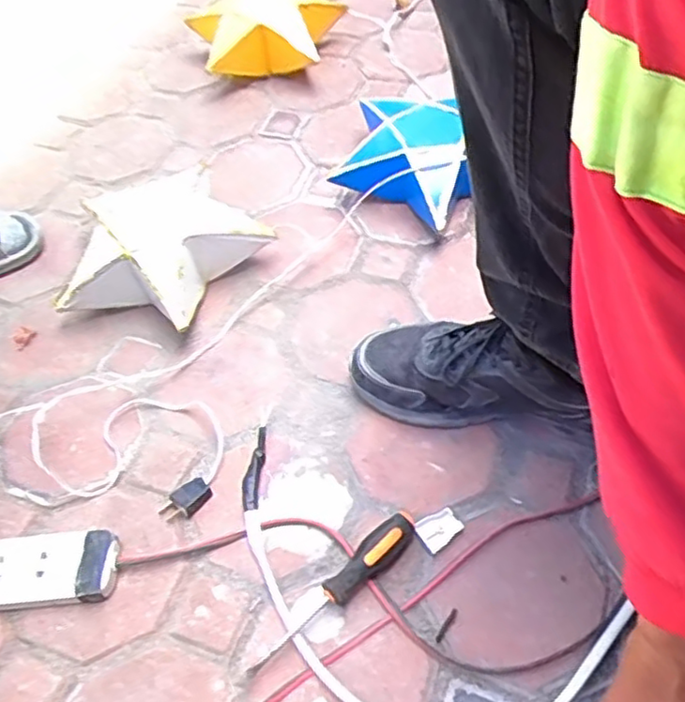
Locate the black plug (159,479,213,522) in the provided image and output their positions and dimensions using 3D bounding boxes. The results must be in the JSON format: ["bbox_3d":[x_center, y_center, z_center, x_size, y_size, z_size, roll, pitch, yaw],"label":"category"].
[{"bbox_3d":[-0.146,0.140,0.621,0.049,0.020,0.024,-27,54,-16],"label":"black plug"}]

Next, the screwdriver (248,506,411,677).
[{"bbox_3d":[-0.006,0.199,0.560,0.181,0.028,0.034,-35,57,-21],"label":"screwdriver"}]

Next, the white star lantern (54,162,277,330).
[{"bbox_3d":[-0.220,-0.129,0.792,0.212,0.089,0.240,26,58,23],"label":"white star lantern"}]

